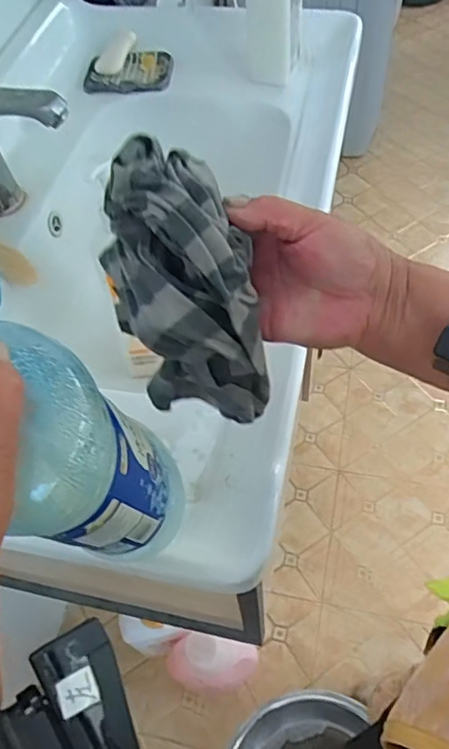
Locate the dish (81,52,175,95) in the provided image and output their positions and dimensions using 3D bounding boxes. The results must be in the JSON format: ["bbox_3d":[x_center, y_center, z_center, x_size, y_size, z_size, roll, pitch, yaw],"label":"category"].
[{"bbox_3d":[-0.132,-0.418,0.798,0.118,0.017,0.082,4,55,8],"label":"dish"}]

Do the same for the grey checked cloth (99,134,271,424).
[{"bbox_3d":[-0.023,-0.042,0.350,0.075,0.180,0.078,-21,26,-9],"label":"grey checked cloth"}]

